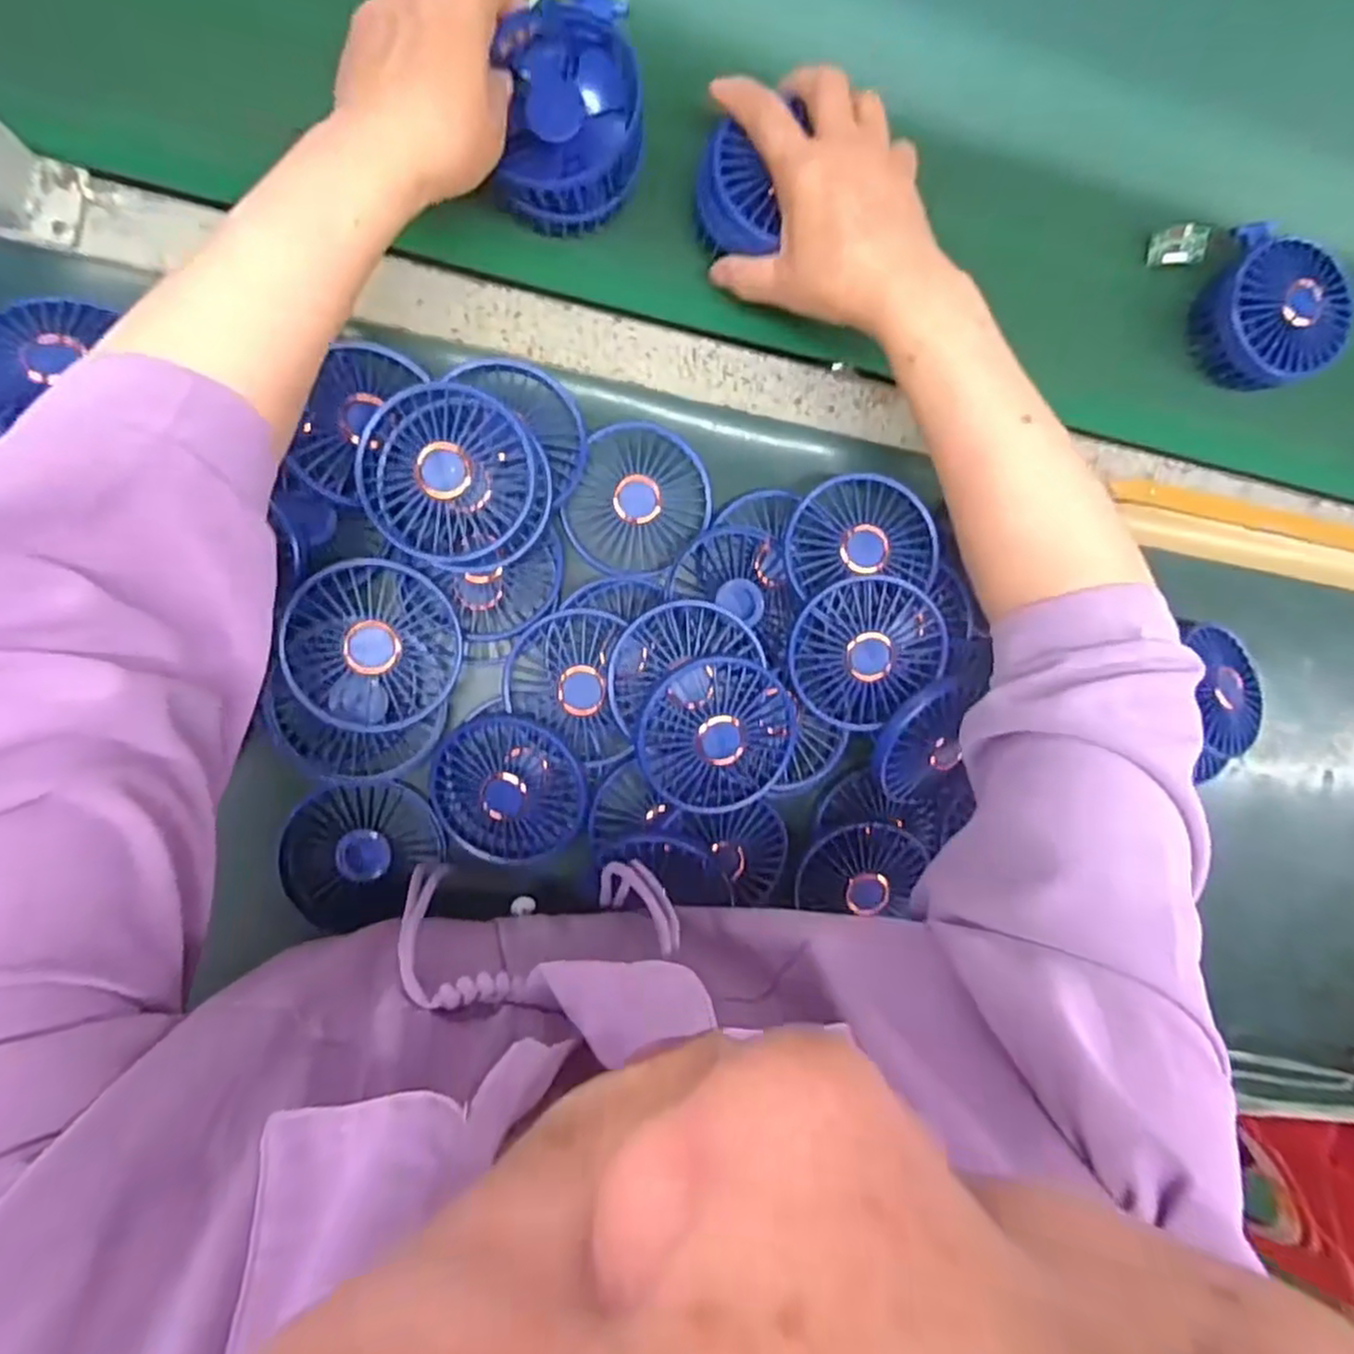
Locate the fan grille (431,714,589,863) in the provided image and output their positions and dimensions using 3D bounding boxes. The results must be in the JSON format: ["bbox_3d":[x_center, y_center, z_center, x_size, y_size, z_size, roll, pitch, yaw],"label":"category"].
[{"bbox_3d":[-0.095,0.065,0.415,0.083,0.026,0.081,0,93,-10],"label":"fan grille"}]

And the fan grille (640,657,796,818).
[{"bbox_3d":[0.023,0.033,0.395,0.085,0.012,0.082,-2,97,-13],"label":"fan grille"}]

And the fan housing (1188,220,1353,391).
[{"bbox_3d":[0.383,-0.234,0.475,0.086,0.042,0.090,22,89,-10],"label":"fan housing"}]

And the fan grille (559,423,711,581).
[{"bbox_3d":[-0.020,-0.103,0.427,0.076,0.012,0.087,21,89,-10],"label":"fan grille"}]

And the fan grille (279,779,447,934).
[{"bbox_3d":[-0.178,0.102,0.414,0.088,0.009,0.083,0,93,-10],"label":"fan grille"}]

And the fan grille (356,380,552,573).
[{"bbox_3d":[-0.113,-0.100,0.370,0.094,0.021,0.084,24,96,-13],"label":"fan grille"}]

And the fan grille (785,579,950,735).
[{"bbox_3d":[0.107,-0.014,0.411,0.081,0.026,0.082,0,91,-10],"label":"fan grille"}]

